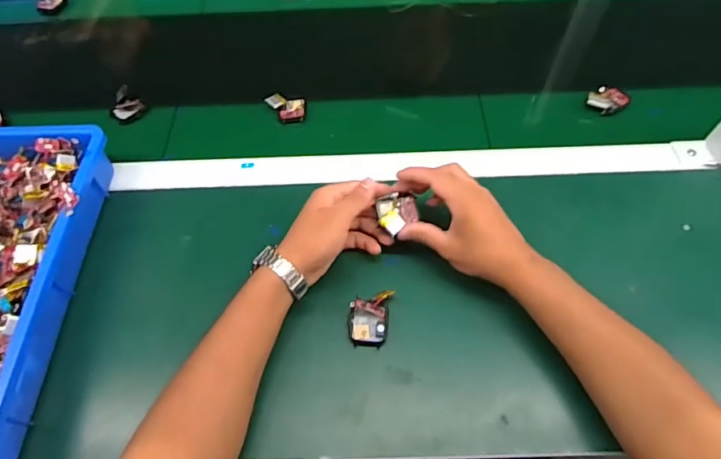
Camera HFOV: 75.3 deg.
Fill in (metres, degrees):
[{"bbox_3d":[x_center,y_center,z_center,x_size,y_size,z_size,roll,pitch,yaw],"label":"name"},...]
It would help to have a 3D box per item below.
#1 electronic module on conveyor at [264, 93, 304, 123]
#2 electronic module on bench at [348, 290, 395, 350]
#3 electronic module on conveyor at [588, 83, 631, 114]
[{"bbox_3d":[-0.099,-0.163,0.619,0.050,0.016,0.040,-1,60,2],"label":"electronic module on conveyor"},{"bbox_3d":[0.008,0.088,0.464,0.040,0.021,0.052,4,61,5],"label":"electronic module on bench"},{"bbox_3d":[0.325,-0.169,0.613,0.047,0.012,0.042,33,67,19],"label":"electronic module on conveyor"}]

